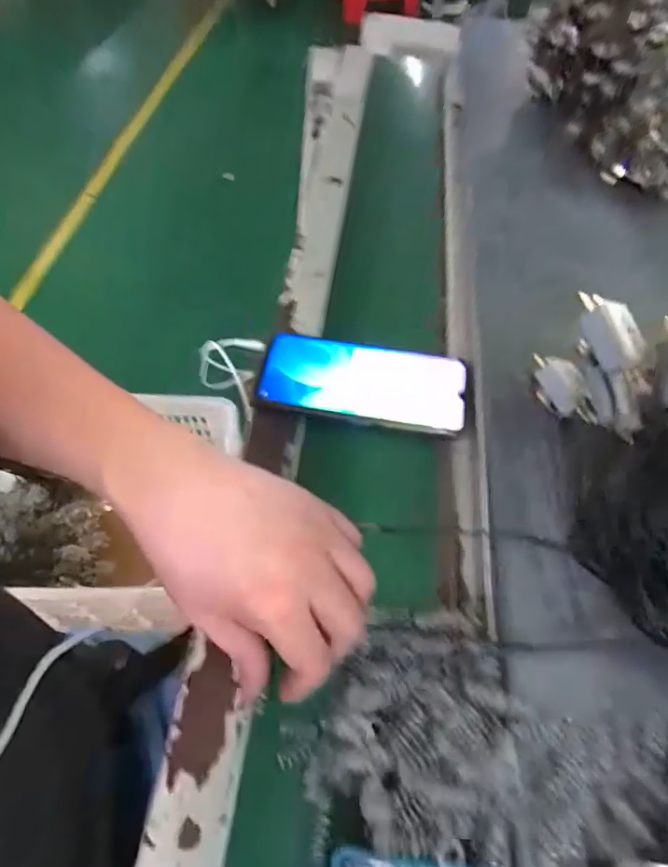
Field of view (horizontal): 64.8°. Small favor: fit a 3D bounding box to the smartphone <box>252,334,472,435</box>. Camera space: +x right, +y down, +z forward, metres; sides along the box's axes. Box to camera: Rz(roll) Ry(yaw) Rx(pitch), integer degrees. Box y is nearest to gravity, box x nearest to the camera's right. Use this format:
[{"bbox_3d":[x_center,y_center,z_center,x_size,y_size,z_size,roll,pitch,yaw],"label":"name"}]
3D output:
[{"bbox_3d":[0.023,-0.041,0.410,0.157,0.011,0.074,10,56,4],"label":"smartphone"}]

